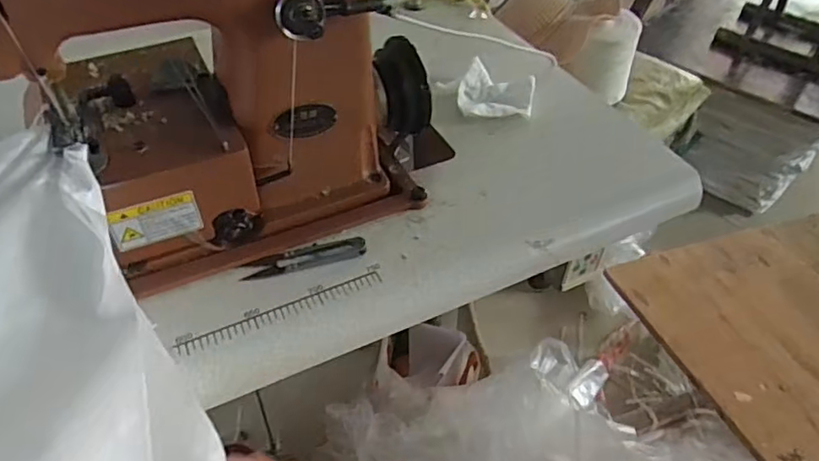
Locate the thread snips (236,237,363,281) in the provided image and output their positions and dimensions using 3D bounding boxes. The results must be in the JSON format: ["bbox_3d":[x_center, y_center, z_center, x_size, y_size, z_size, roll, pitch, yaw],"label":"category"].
[{"bbox_3d":[-0.087,0.021,0.473,0.101,0.010,0.024,-11,48,-12],"label":"thread snips"}]

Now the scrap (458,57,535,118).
[{"bbox_3d":[0.097,-0.154,0.635,0.081,0.022,0.086,10,47,7],"label":"scrap"}]

